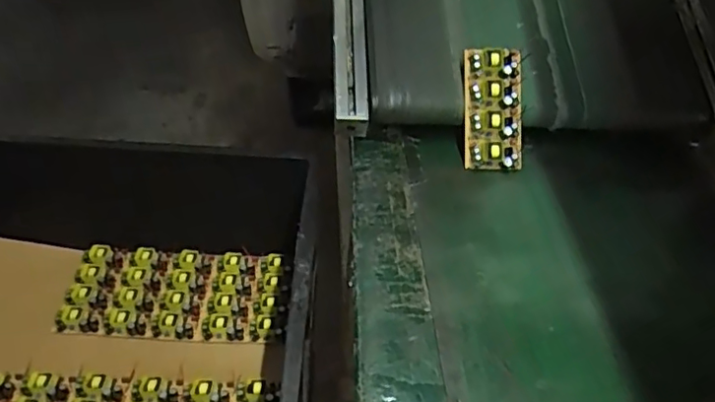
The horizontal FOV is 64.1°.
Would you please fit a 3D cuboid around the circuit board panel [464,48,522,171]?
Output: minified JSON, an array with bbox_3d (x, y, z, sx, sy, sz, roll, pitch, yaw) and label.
[{"bbox_3d":[0.182,-0.124,0.763,0.077,0.014,0.166,3,79,-1],"label":"circuit board panel"}]

